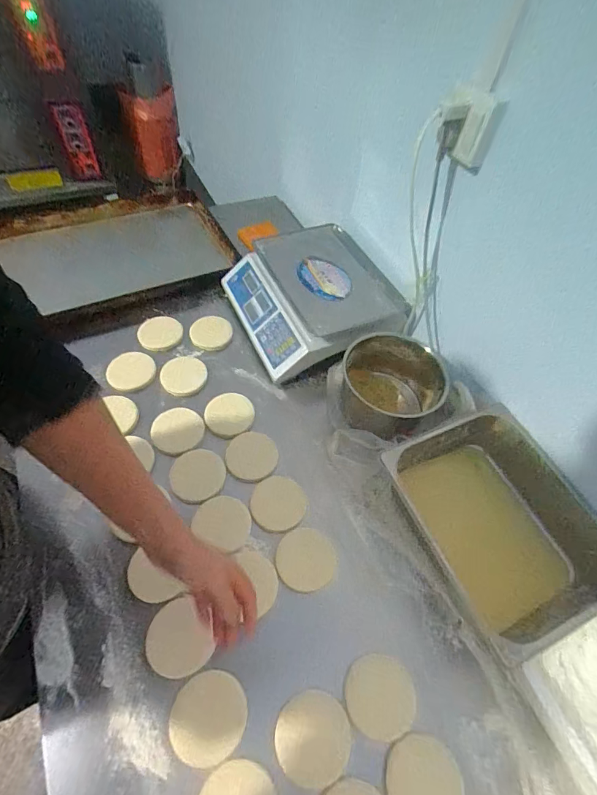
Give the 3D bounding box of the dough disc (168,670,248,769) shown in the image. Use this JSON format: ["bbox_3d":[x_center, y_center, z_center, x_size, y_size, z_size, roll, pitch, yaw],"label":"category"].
[{"bbox_3d":[-0.117,0.414,0.502,0.094,0.011,0.093,3,56,-4],"label":"dough disc"}]

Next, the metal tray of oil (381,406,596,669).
[{"bbox_3d":[0.314,0.199,0.631,0.260,0.110,0.332,-16,59,-16],"label":"metal tray of oil"}]

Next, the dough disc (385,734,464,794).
[{"bbox_3d":[0.155,0.479,0.479,0.090,0.012,0.090,3,56,-4],"label":"dough disc"}]

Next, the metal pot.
[{"bbox_3d":[0.180,-0.030,0.774,0.180,0.115,0.221,23,57,10],"label":"metal pot"}]

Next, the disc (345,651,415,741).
[{"bbox_3d":[0.111,0.406,0.526,0.090,0.012,0.089,3,56,-4],"label":"disc"}]

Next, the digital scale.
[{"bbox_3d":[0.035,-0.228,0.897,0.337,0.111,0.343,-18,59,-17],"label":"digital scale"}]

